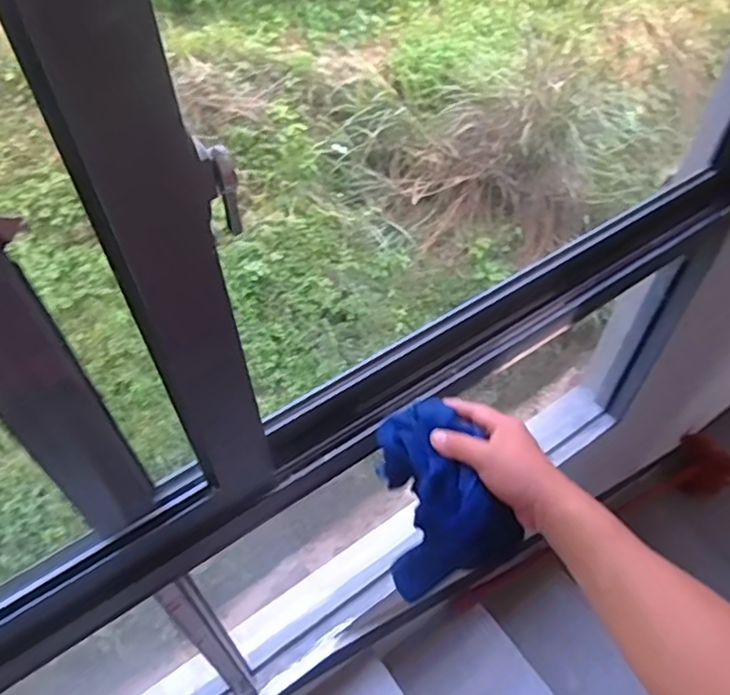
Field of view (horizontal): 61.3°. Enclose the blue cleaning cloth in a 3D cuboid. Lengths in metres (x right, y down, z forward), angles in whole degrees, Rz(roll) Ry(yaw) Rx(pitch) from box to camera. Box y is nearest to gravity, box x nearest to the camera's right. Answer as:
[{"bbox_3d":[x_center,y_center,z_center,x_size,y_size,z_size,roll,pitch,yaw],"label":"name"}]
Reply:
[{"bbox_3d":[0.063,0.129,0.574,0.098,0.105,0.147,-13,52,-10],"label":"blue cleaning cloth"}]

